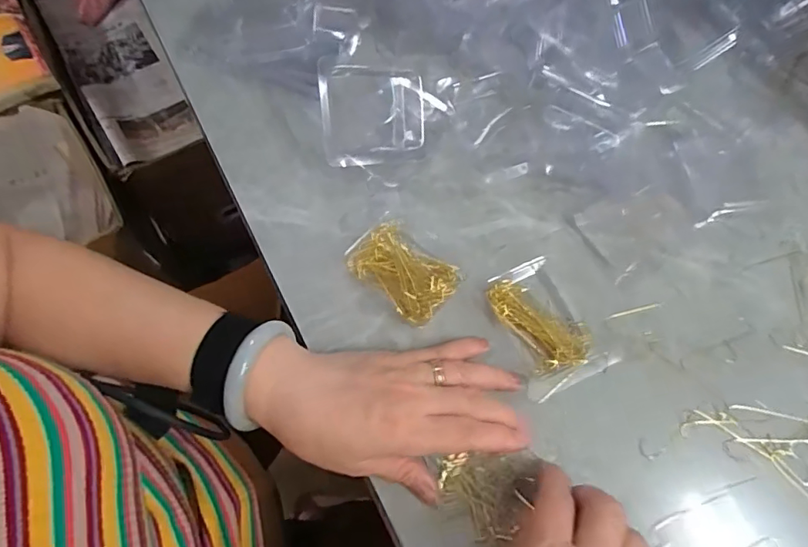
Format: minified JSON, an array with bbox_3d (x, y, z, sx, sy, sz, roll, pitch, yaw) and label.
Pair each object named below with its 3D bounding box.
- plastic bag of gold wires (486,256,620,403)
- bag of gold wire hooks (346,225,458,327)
[{"bbox_3d":[0.100,0.035,0.352,0.061,0.016,0.087,-22,72,-10],"label":"plastic bag of gold wires"},{"bbox_3d":[0.000,-0.002,0.359,0.071,0.018,0.047,40,73,11],"label":"bag of gold wire hooks"}]

